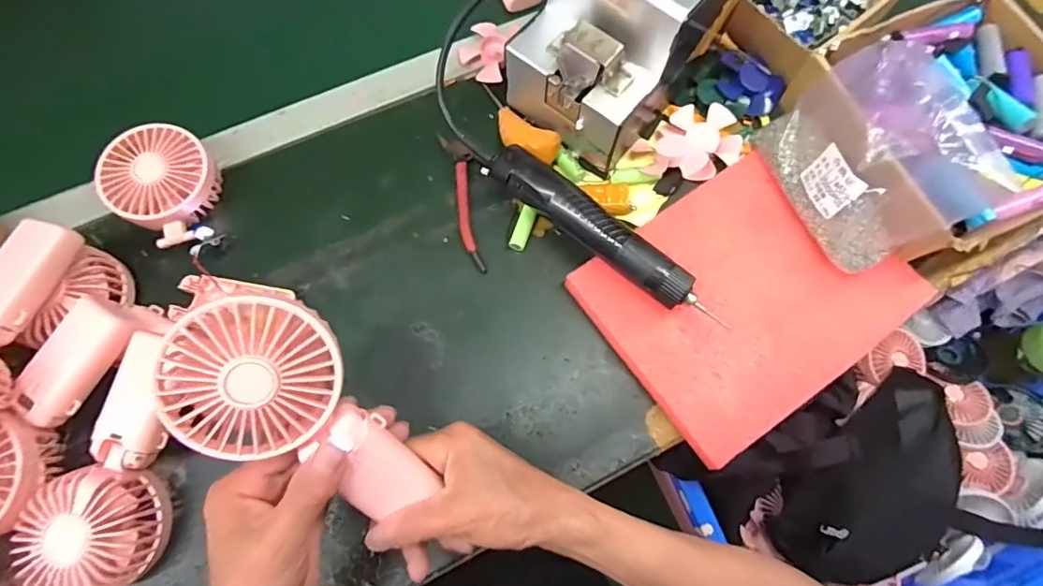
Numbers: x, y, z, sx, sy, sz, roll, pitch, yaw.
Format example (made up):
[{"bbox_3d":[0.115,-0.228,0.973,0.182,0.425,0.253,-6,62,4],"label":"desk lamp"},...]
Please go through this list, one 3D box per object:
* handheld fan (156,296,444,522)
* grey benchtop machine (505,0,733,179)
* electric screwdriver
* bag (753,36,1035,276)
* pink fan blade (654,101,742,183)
[{"bbox_3d":[-0.120,0.071,0.302,0.086,0.036,0.162,-48,117,-12],"label":"handheld fan"},{"bbox_3d":[0.088,-0.235,0.457,0.124,0.137,0.177,39,75,12],"label":"grey benchtop machine"},{"bbox_3d":[0.069,-0.047,0.447,0.235,0.043,0.039,38,75,11],"label":"electric screwdriver"},{"bbox_3d":[0.280,-0.117,0.423,0.086,0.118,0.178,-21,73,-8],"label":"bag"},{"bbox_3d":[0.171,-0.143,0.492,0.071,0.015,0.080,25,73,8],"label":"pink fan blade"}]

